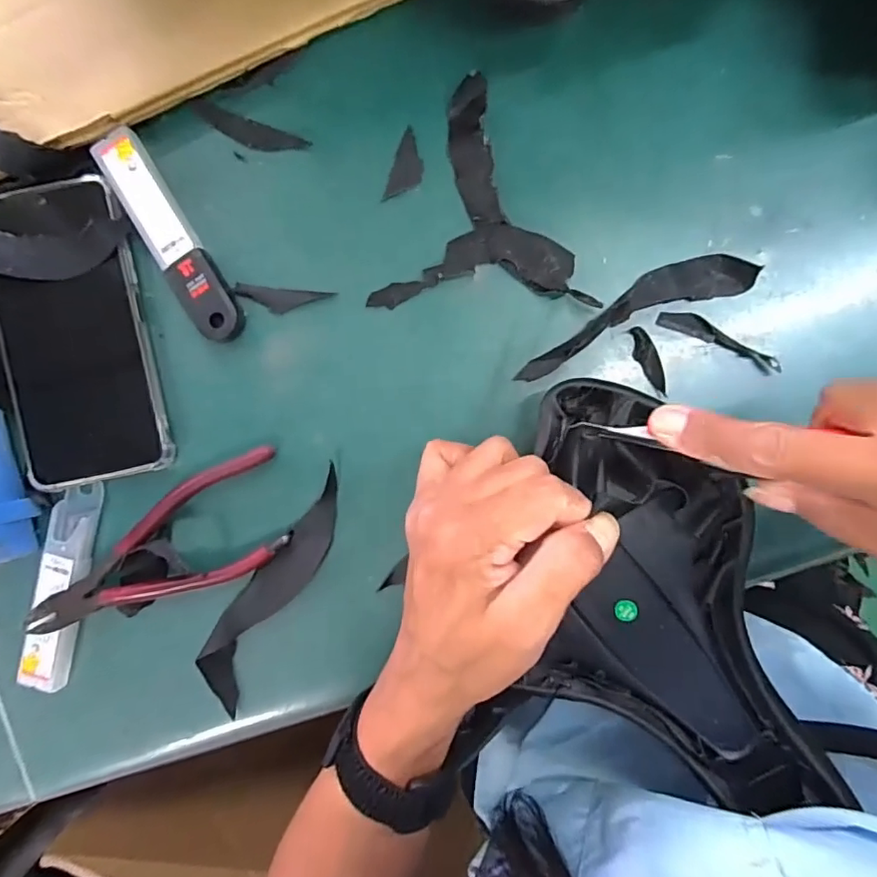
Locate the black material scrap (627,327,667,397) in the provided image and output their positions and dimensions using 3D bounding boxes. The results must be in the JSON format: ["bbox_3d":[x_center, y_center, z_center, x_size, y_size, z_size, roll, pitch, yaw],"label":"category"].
[{"bbox_3d":[0.111,-0.041,0.287,0.011,0.004,0.038,-24,91,6],"label":"black material scrap"}]

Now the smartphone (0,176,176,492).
[{"bbox_3d":[-0.208,-0.058,0.311,0.079,0.012,0.166,-11,92,6],"label":"smartphone"}]

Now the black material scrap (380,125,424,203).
[{"bbox_3d":[-0.017,-0.148,0.302,0.017,0.004,0.039,20,95,4],"label":"black material scrap"}]

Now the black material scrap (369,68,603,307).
[{"bbox_3d":[0.021,-0.129,0.292,0.111,0.008,0.114,2,93,5],"label":"black material scrap"}]

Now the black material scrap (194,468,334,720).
[{"bbox_3d":[-0.095,0.086,0.316,0.033,0.007,0.149,29,94,-7],"label":"black material scrap"}]

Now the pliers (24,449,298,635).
[{"bbox_3d":[-0.160,0.066,0.315,0.165,0.016,0.061,-25,91,6],"label":"pliers"}]

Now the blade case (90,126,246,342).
[{"bbox_3d":[-0.151,-0.113,0.308,0.027,0.005,0.129,-31,90,6],"label":"blade case"}]

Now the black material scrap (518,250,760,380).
[{"bbox_3d":[0.099,-0.066,0.288,0.126,0.007,0.027,-23,91,6],"label":"black material scrap"}]

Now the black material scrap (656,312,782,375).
[{"bbox_3d":[0.145,-0.051,0.284,0.064,0.006,0.011,26,95,3],"label":"black material scrap"}]

